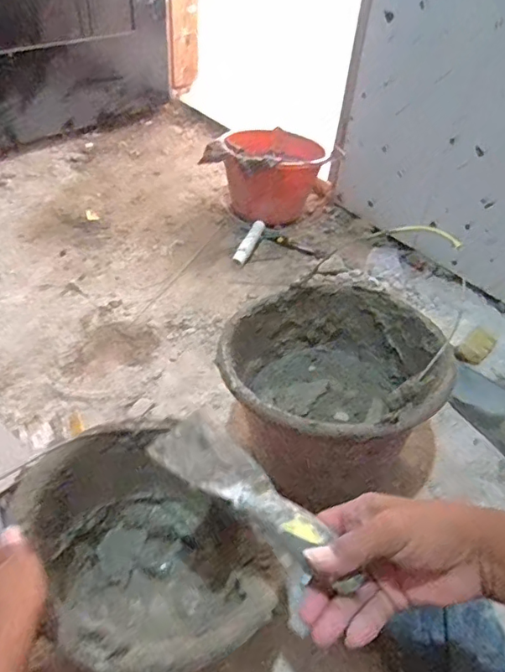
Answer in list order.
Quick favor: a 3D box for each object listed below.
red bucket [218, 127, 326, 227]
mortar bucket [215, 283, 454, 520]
[{"bbox_3d":[0.045,-0.367,1.211,0.209,0.174,0.209,3,43,-3],"label":"red bucket"},{"bbox_3d":[0.092,0.072,0.688,0.256,0.241,0.264,3,43,-3],"label":"mortar bucket"}]

